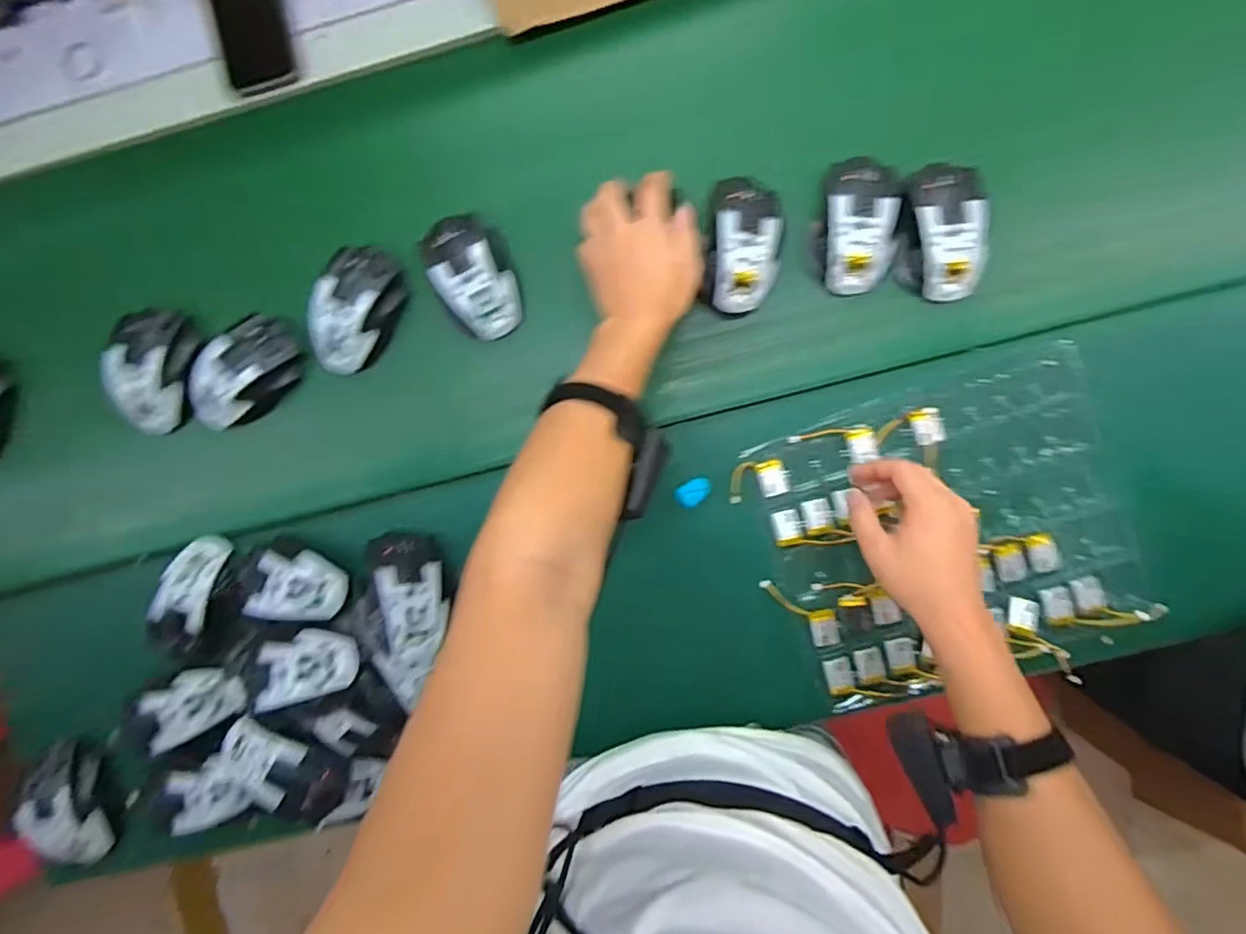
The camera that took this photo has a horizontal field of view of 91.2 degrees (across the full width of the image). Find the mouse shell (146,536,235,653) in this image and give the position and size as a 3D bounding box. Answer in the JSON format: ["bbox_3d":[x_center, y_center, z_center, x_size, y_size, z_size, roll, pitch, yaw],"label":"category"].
[{"bbox_3d":[-0.425,0.129,0.593,0.061,0.033,0.119,25,89,4],"label":"mouse shell"}]

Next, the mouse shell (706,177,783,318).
[{"bbox_3d":[0.105,-0.194,0.530,0.063,0.040,0.113,4,88,3],"label":"mouse shell"}]

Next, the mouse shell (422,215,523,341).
[{"bbox_3d":[-0.134,-0.180,0.566,0.076,0.041,0.111,-29,86,2],"label":"mouse shell"}]

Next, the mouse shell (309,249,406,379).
[{"bbox_3d":[-0.252,-0.148,0.576,0.068,0.042,0.122,26,89,4],"label":"mouse shell"}]

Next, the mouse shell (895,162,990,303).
[{"bbox_3d":[0.276,-0.206,0.532,0.073,0.034,0.112,-1,88,3],"label":"mouse shell"}]

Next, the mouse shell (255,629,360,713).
[{"bbox_3d":[-0.279,0.175,0.533,0.087,0.026,0.056,-17,87,2],"label":"mouse shell"}]

